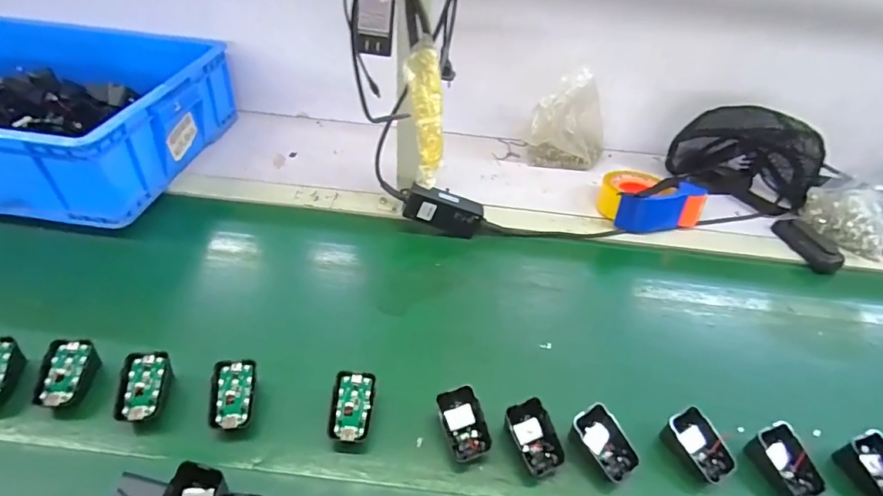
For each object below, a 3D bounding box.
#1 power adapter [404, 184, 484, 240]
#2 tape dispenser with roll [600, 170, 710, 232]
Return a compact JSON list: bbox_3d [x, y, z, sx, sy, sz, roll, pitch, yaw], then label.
[{"bbox_3d":[0.004,-0.055,0.706,0.115,0.051,0.030,18,41,-13],"label":"power adapter"},{"bbox_3d":[0.344,-0.081,0.796,0.149,0.074,0.119,-4,44,-3],"label":"tape dispenser with roll"}]

